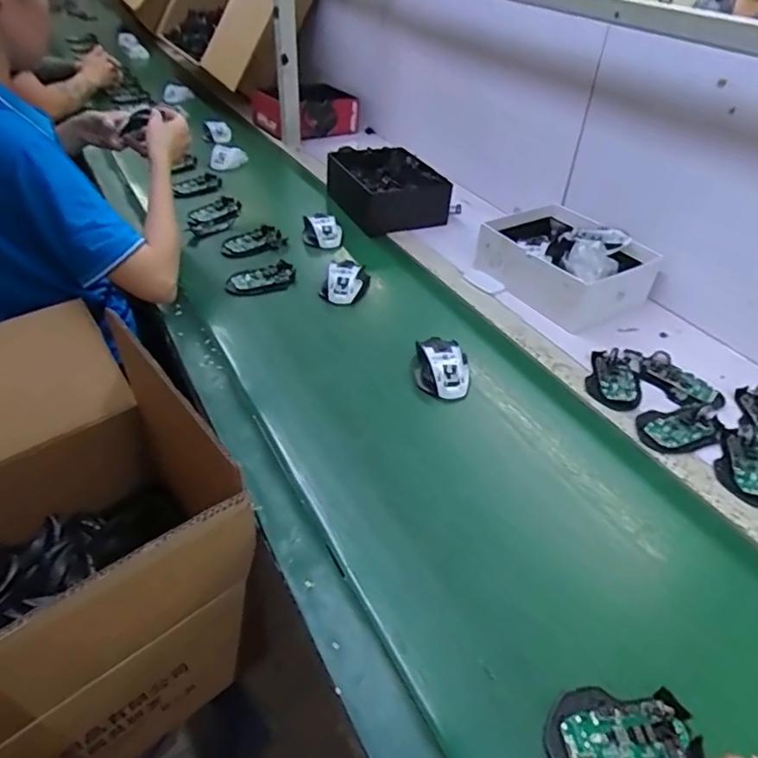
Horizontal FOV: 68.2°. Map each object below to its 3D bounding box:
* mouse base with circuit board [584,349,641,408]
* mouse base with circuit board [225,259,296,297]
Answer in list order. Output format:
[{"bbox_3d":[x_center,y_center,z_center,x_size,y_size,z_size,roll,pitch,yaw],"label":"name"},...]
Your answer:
[{"bbox_3d":[0.325,-0.001,0.775,0.069,0.021,0.105,10,41,9],"label":"mouse base with circuit board"},{"bbox_3d":[-0.197,-0.169,0.943,0.116,0.022,0.051,-13,42,-17],"label":"mouse base with circuit board"}]

